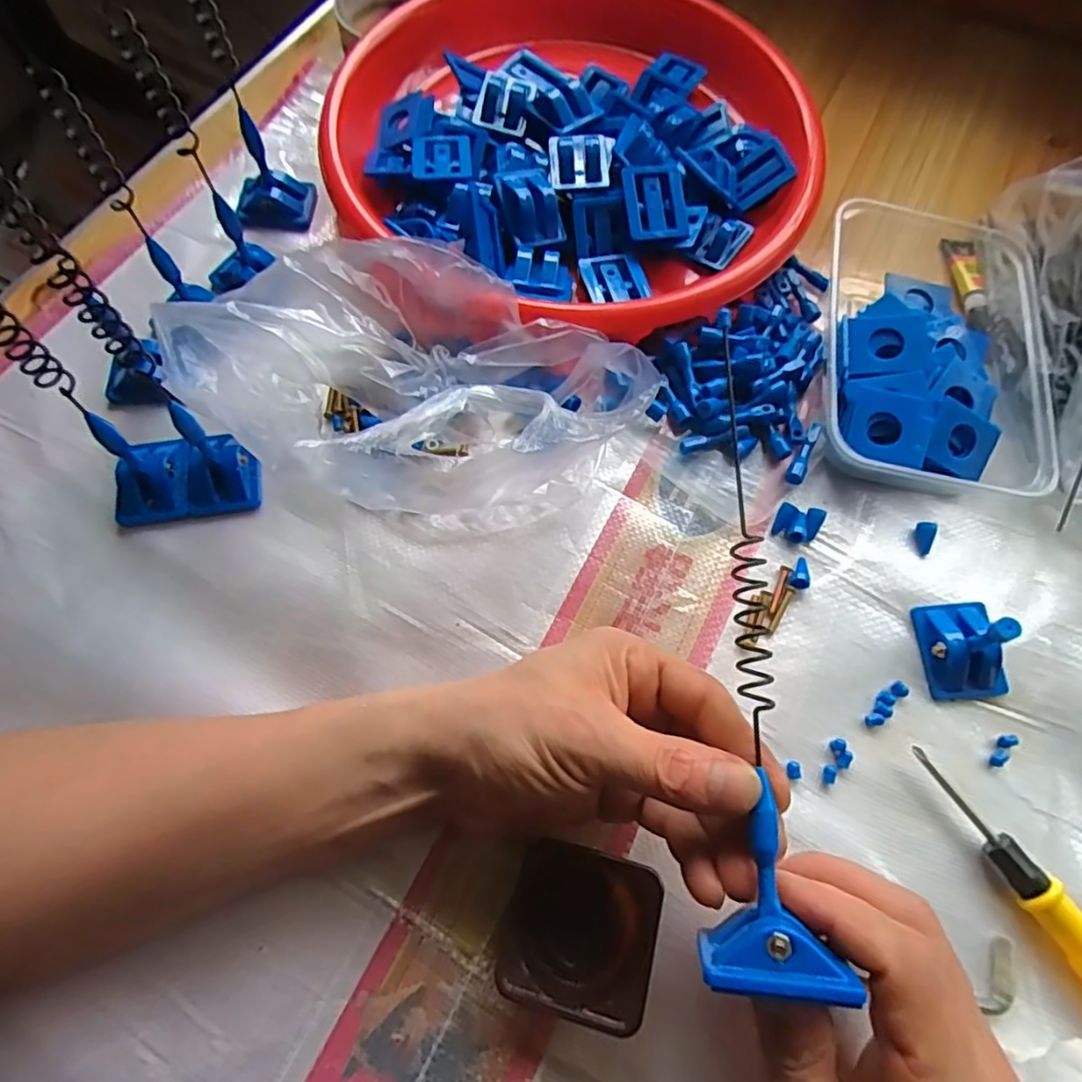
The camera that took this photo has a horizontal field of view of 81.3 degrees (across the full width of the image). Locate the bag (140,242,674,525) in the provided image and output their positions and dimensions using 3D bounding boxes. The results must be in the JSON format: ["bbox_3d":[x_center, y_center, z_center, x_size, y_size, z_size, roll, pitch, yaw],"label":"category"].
[{"bbox_3d":[-0.066,-0.077,0.309,0.194,0.076,0.148,39,72,13],"label":"bag"}]

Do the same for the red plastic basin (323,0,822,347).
[{"bbox_3d":[0.022,-0.244,0.387,0.281,0.051,0.278,1,68,-2],"label":"red plastic basin"}]

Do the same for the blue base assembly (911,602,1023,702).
[{"bbox_3d":[0.201,0.049,0.292,0.038,0.023,0.044,-3,68,-3],"label":"blue base assembly"}]

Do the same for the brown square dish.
[{"bbox_3d":[0.015,0.149,0.244,0.054,0.028,0.054,15,68,4],"label":"brown square dish"}]

